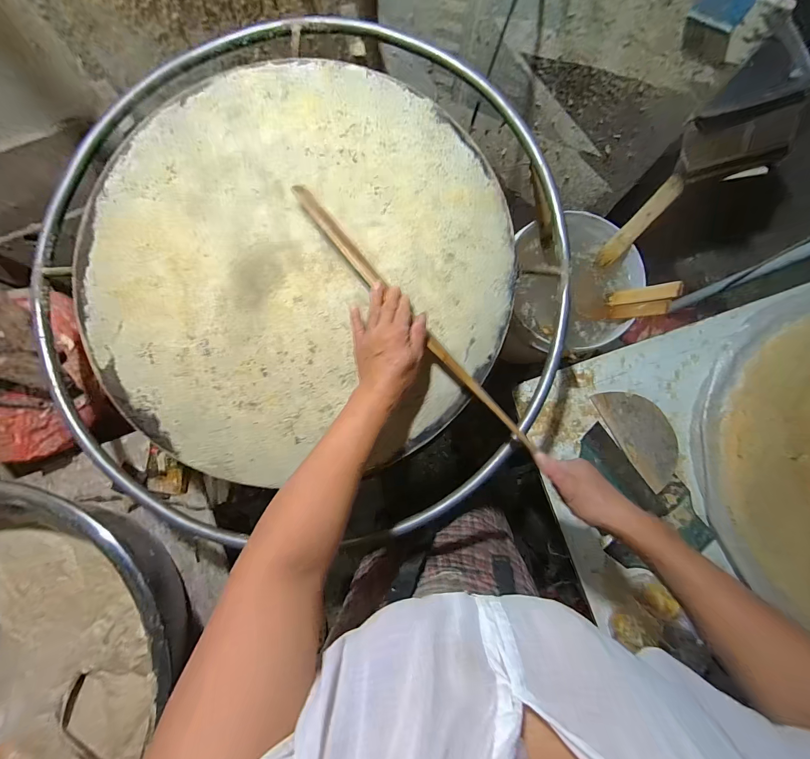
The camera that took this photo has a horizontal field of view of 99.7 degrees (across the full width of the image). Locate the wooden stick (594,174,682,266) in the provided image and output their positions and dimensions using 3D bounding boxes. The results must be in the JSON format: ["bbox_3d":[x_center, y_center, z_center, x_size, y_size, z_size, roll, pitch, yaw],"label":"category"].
[{"bbox_3d":[0.449,-0.298,0.664,0.033,0.182,0.019,34,52,3],"label":"wooden stick"}]

